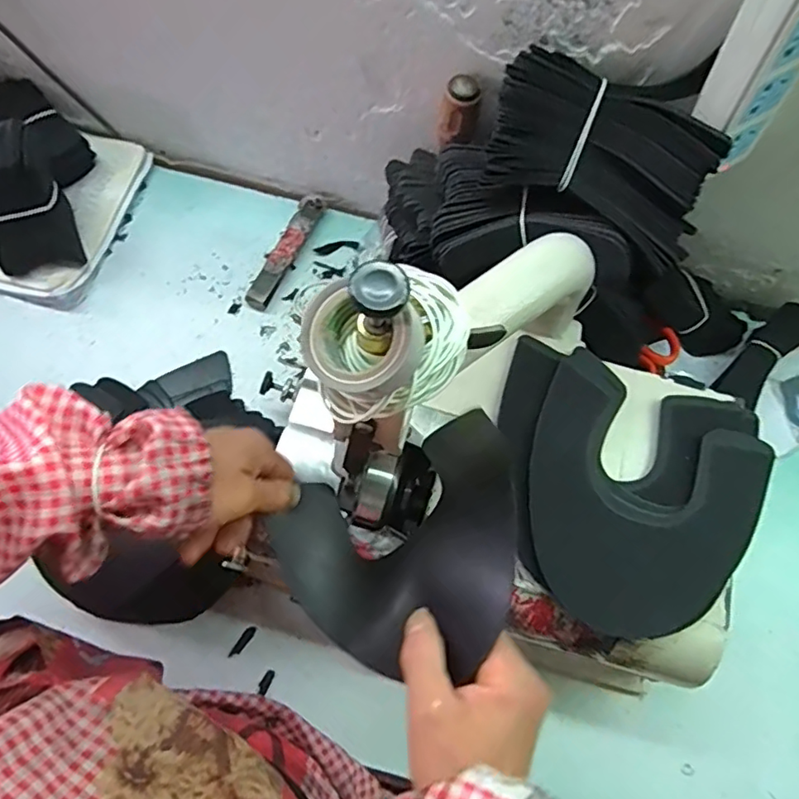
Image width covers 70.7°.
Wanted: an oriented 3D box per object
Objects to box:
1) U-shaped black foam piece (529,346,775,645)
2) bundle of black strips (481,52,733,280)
[{"bbox_3d":[0.170,0.074,0.415,0.168,0.016,0.179,29,76,7],"label":"U-shaped black foam piece"},{"bbox_3d":[0.150,-0.181,0.425,0.181,0.050,0.097,29,111,1],"label":"bundle of black strips"}]

